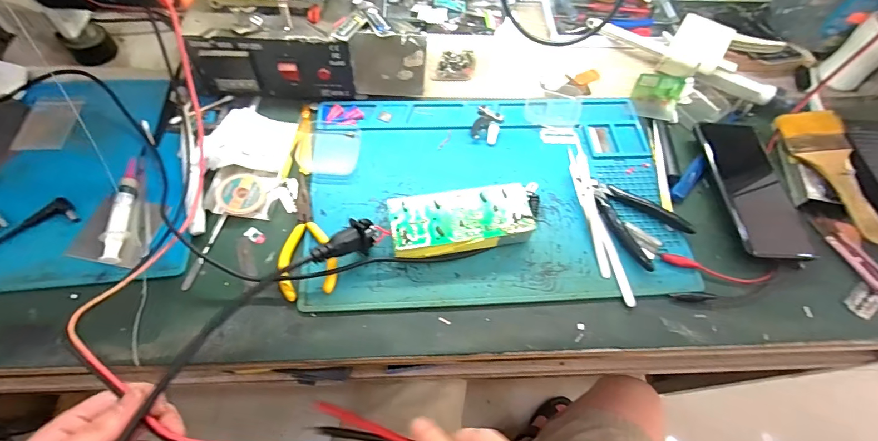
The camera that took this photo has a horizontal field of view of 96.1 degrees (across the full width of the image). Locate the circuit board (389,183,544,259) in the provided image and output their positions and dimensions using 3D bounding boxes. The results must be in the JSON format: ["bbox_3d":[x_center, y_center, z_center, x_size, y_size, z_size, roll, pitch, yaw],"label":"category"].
[{"bbox_3d":[0.031,-0.001,0.384,0.152,0.027,0.065,-8,64,-8],"label":"circuit board"}]

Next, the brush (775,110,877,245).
[{"bbox_3d":[0.426,-0.052,0.424,0.067,0.013,0.169,0,60,4],"label":"brush"}]

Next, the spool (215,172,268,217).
[{"bbox_3d":[-0.195,-0.027,0.393,0.047,0.012,0.045,1,63,-3],"label":"spool"}]

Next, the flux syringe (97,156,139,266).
[{"bbox_3d":[-0.301,-0.012,0.376,0.015,0.014,0.112,-6,64,-7],"label":"flux syringe"}]

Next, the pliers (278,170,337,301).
[{"bbox_3d":[-0.129,0.012,0.380,0.051,0.010,0.129,-11,65,-9],"label":"pliers"}]

